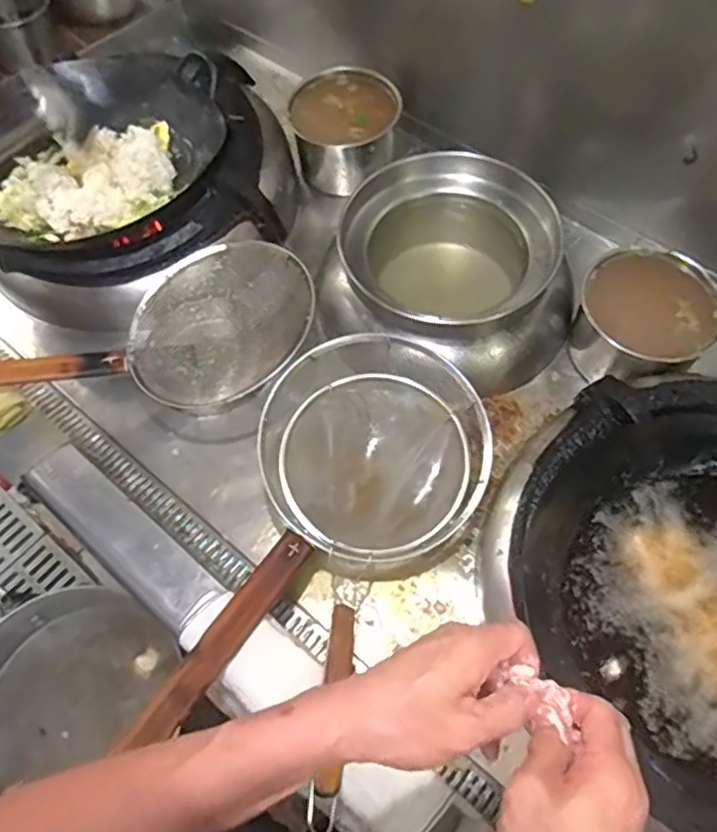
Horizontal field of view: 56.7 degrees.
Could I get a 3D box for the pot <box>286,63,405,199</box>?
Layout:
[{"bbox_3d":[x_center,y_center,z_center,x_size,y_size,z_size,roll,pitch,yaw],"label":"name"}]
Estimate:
[{"bbox_3d":[-0.024,-0.498,1.188,0.178,0.151,0.173,0,61,1],"label":"pot"}]

